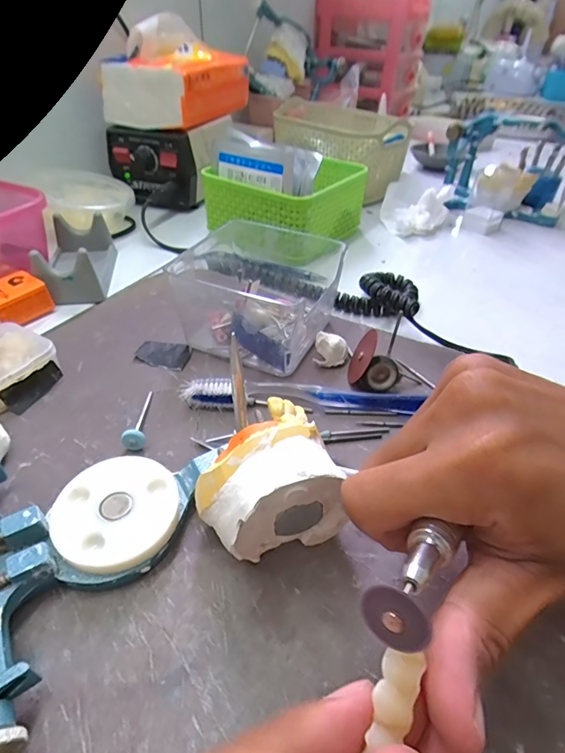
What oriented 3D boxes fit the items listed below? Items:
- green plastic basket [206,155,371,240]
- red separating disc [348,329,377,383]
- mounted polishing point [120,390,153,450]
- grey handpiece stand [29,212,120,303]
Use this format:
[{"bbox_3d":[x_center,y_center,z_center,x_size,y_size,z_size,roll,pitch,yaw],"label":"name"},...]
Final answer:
[{"bbox_3d":[0.007,-0.186,0.457,0.121,0.060,0.131,26,46,25],"label":"green plastic basket"},{"bbox_3d":[0.052,-0.014,0.284,0.004,0.034,0.030,22,33,-16],"label":"red separating disc"},{"bbox_3d":[-0.085,0.022,0.253,0.012,0.012,0.046,-5,41,-8],"label":"mounted polishing point"},{"bbox_3d":[-0.178,-0.104,0.377,0.049,0.038,0.097,-5,41,-8],"label":"grey handpiece stand"}]

